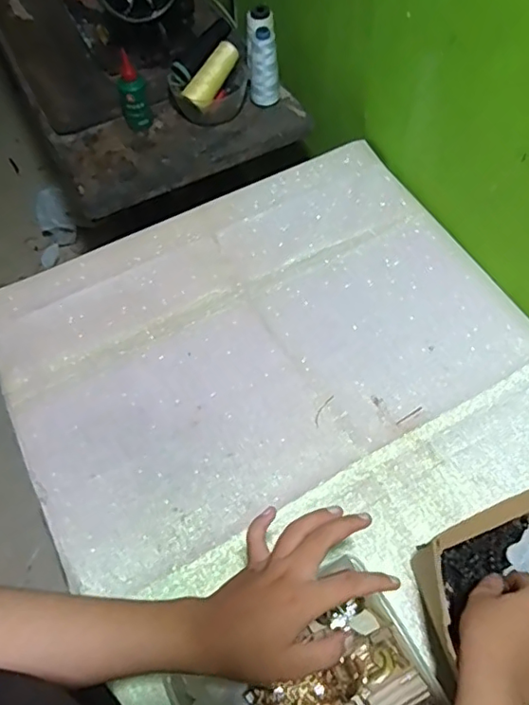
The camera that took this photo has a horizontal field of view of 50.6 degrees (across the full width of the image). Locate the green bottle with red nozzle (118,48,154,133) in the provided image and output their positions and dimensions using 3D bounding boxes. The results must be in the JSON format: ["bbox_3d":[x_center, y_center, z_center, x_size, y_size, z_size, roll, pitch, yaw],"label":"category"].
[{"bbox_3d":[-0.197,-0.387,0.846,0.027,0.120,0.035,24,64,16],"label":"green bottle with red nozzle"}]

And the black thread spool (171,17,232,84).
[{"bbox_3d":[-0.095,-0.463,0.854,0.114,0.026,0.038,-47,67,1],"label":"black thread spool"}]

